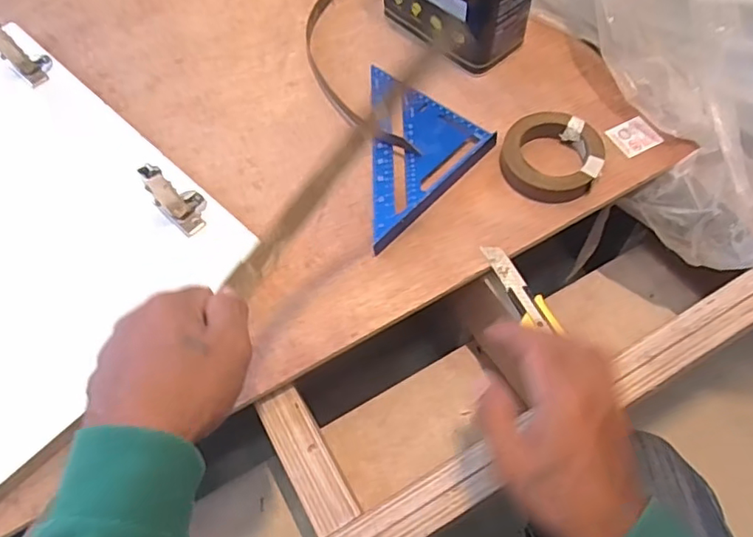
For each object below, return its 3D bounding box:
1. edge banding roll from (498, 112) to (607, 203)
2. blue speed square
[{"bbox_3d":[0.176,-0.113,0.589,0.098,0.026,0.091,-2,62,3],"label":"edge banding roll"},{"bbox_3d":[0.058,-0.124,0.610,0.123,0.015,0.226,-2,62,3],"label":"blue speed square"}]

